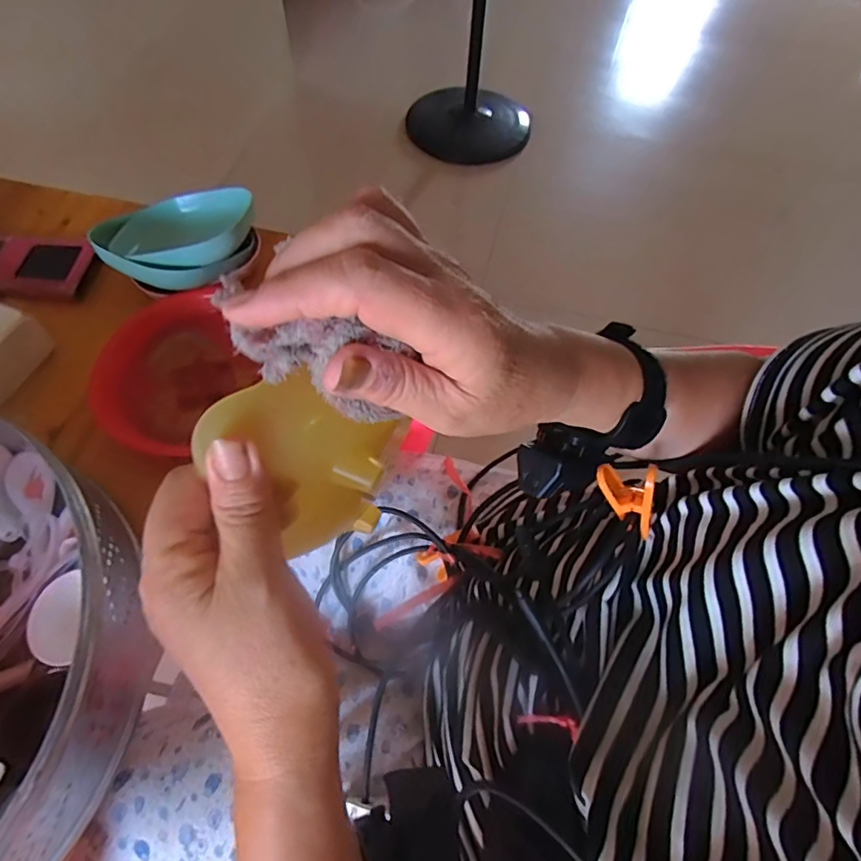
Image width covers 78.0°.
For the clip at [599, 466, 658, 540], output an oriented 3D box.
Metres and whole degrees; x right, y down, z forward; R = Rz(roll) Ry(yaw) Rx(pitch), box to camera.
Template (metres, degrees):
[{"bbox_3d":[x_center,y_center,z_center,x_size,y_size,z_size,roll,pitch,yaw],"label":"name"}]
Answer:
[{"bbox_3d":[0.120,0.039,0.320,0.022,0.040,0.043,-17,62,-12],"label":"clip"}]

